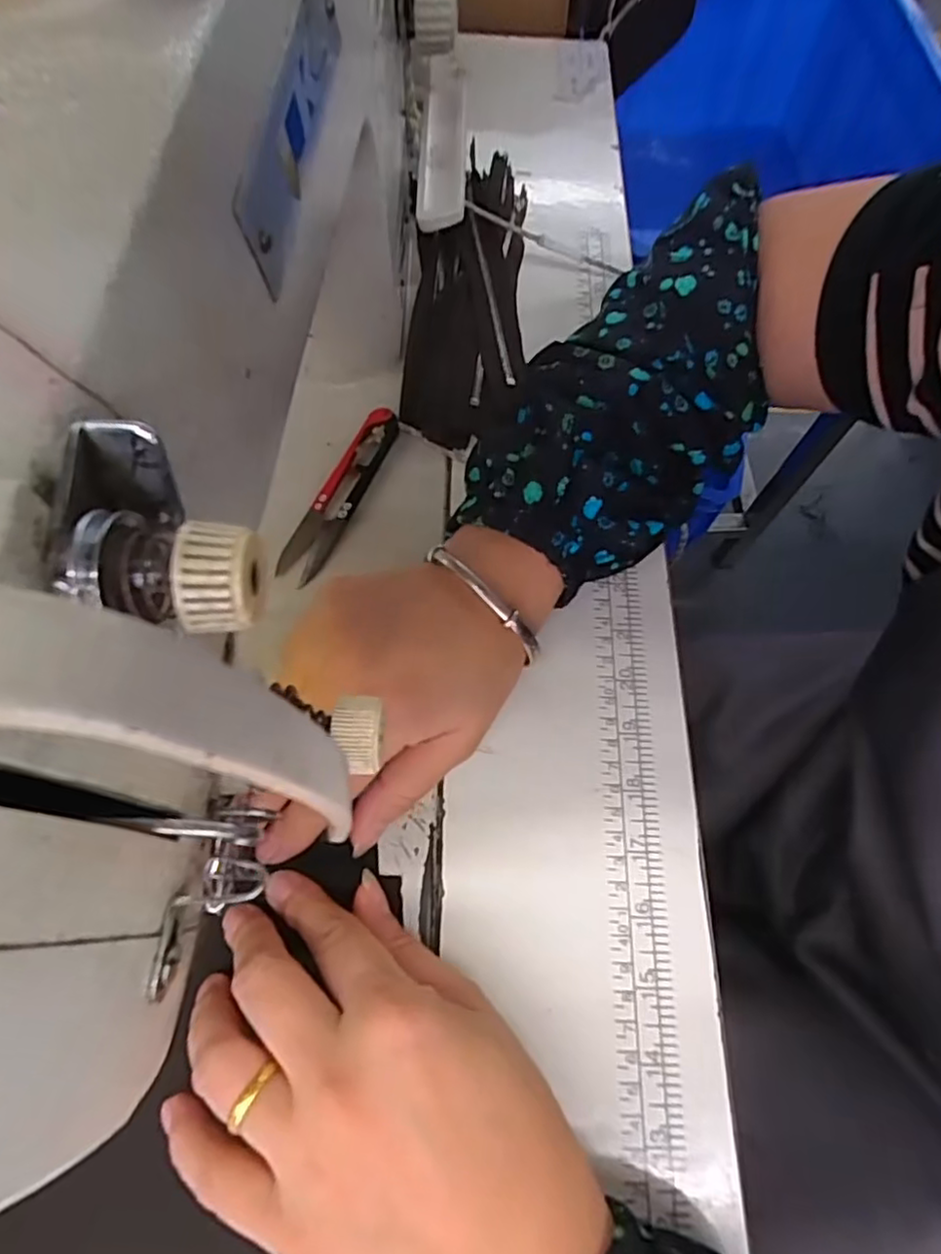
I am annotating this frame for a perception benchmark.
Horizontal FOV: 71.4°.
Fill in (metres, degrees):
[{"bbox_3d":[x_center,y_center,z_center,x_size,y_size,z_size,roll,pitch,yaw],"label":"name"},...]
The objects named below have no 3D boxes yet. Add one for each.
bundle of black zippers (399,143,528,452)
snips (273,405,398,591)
[{"bbox_3d":[-0.001,-0.195,0.381,0.063,0.028,0.194,5,72,-6],"label":"bundle of black zippers"},{"bbox_3d":[-0.067,-0.069,0.333,0.022,0.012,0.103,23,68,6],"label":"snips"}]

